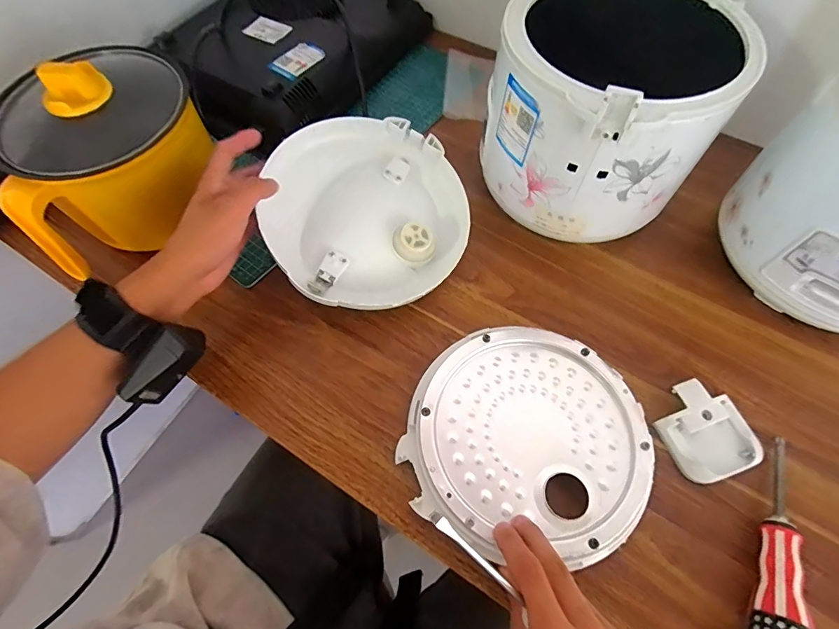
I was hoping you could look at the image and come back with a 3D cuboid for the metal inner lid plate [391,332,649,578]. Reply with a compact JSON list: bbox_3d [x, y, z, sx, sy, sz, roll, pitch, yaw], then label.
[{"bbox_3d":[0.089,0.097,0.350,0.186,0.021,0.186,0,63,0],"label":"metal inner lid plate"}]

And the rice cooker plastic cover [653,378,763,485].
[{"bbox_3d":[0.244,0.099,0.365,0.070,0.019,0.078,-19,65,-10],"label":"rice cooker plastic cover"}]

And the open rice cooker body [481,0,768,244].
[{"bbox_3d":[0.177,-0.195,0.423,0.200,0.178,0.221,39,69,17],"label":"open rice cooker body"}]

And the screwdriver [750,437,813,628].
[{"bbox_3d":[0.264,0.178,0.312,0.029,0.039,0.183,23,65,11],"label":"screwdriver"}]

